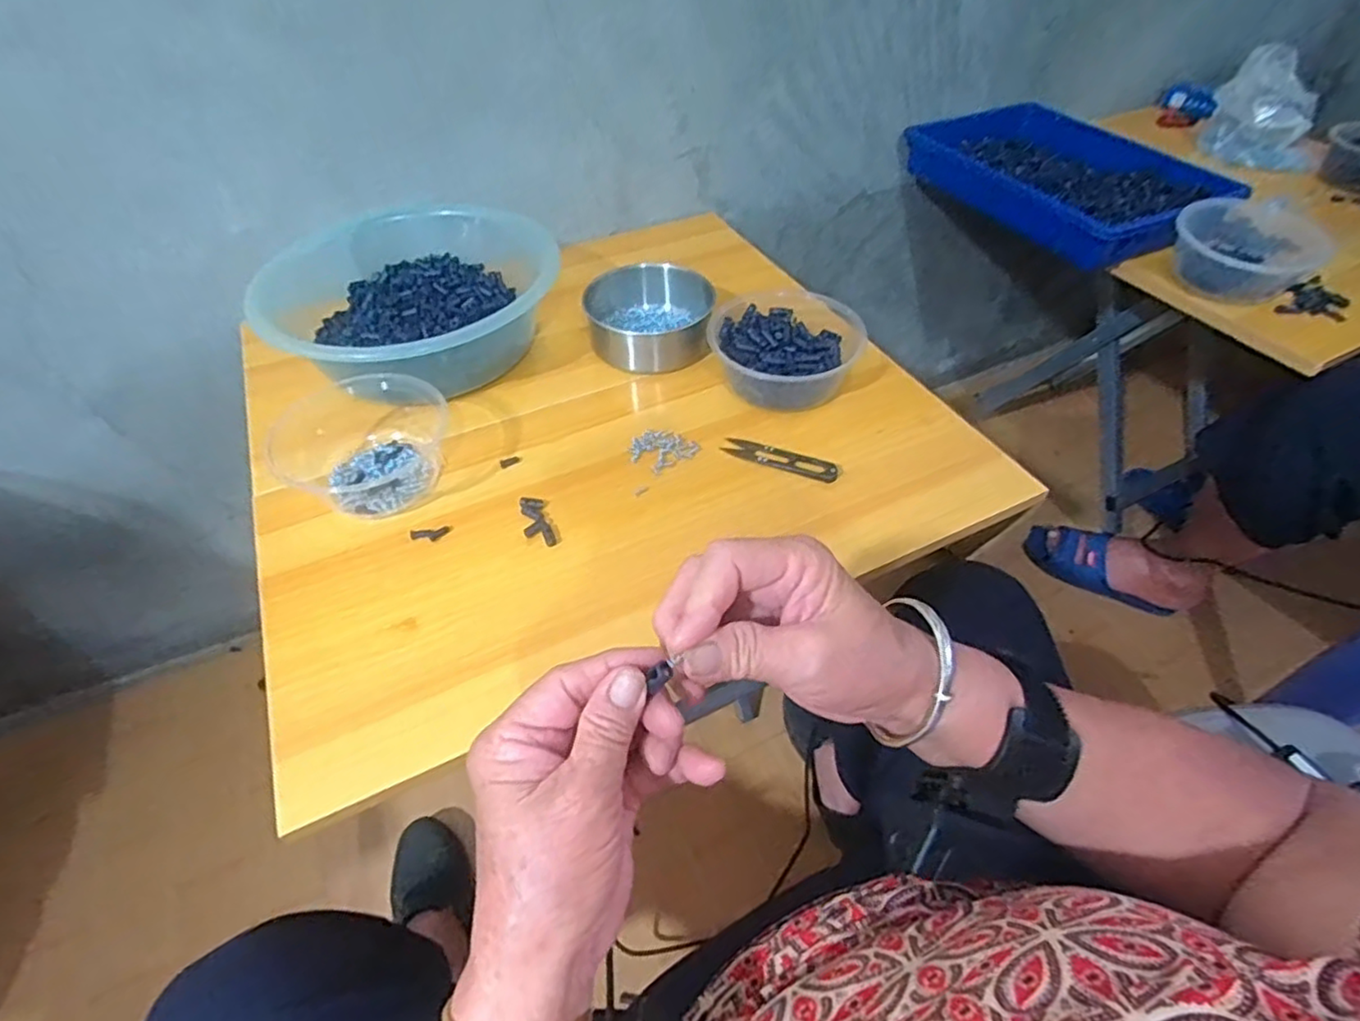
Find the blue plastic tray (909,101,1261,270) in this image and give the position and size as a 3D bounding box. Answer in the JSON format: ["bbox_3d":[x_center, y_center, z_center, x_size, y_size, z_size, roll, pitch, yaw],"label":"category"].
[{"bbox_3d":[0.452,-0.412,0.810,0.165,0.083,0.367,-25,53,-22],"label":"blue plastic tray"}]

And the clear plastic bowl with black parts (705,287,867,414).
[{"bbox_3d":[0.104,-0.149,0.614,0.153,0.048,0.123,-1,48,-2],"label":"clear plastic bowl with black parts"}]

